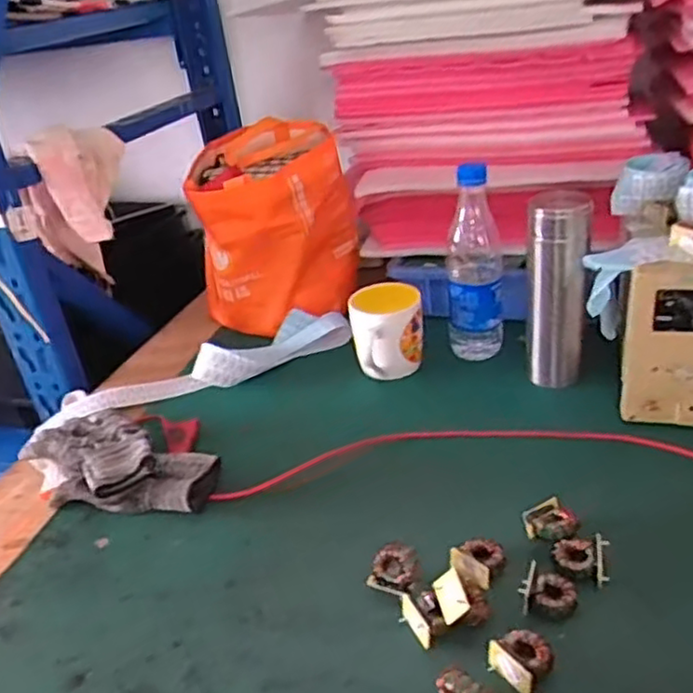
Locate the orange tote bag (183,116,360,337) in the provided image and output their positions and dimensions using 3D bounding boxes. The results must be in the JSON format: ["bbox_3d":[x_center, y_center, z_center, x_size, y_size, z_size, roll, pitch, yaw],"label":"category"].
[{"bbox_3d":[-0.098,-0.165,0.950,0.214,0.224,0.211,-12,30,-5],"label":"orange tote bag"}]

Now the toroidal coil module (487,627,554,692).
[{"bbox_3d":[0.123,0.212,0.462,0.041,0.019,0.037,-20,32,-19],"label":"toroidal coil module"}]

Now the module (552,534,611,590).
[{"bbox_3d":[0.182,0.164,0.529,0.041,0.023,0.030,3,32,20],"label":"module"}]

